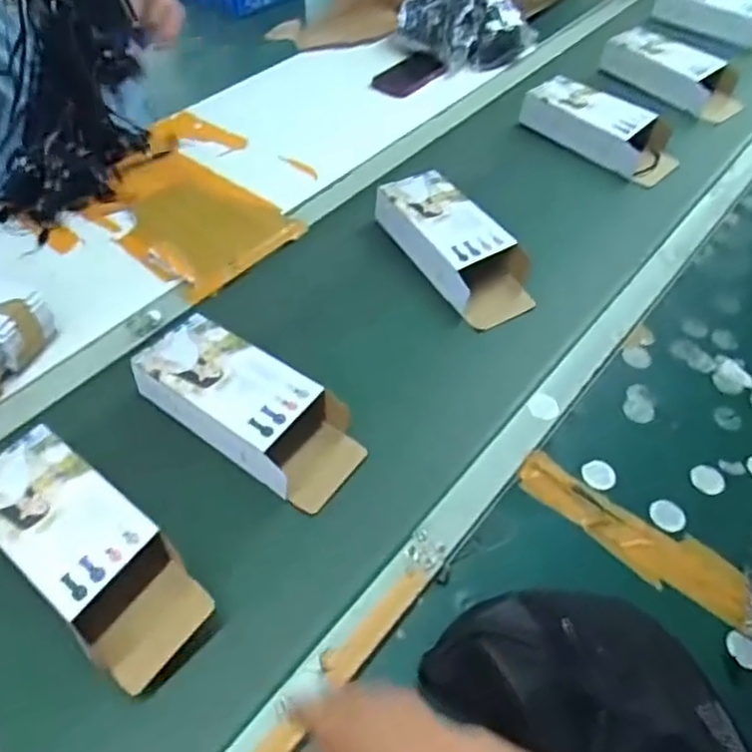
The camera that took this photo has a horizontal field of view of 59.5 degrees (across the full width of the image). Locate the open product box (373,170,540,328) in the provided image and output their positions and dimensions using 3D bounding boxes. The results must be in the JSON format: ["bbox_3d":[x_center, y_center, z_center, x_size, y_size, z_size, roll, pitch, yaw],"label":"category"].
[{"bbox_3d":[0.104,-0.175,0.873,0.111,0.053,0.250,-27,58,-21],"label":"open product box"}]

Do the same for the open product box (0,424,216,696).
[{"bbox_3d":[-0.260,0.155,0.592,0.249,0.068,0.096,36,59,23],"label":"open product box"}]

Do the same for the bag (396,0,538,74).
[{"bbox_3d":[0.166,-0.673,1.240,0.219,0.091,0.194,-18,55,-15],"label":"bag"}]

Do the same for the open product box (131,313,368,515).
[{"bbox_3d":[-0.134,0.033,0.704,0.250,0.055,0.108,30,57,19],"label":"open product box"}]

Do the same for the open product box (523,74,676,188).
[{"bbox_3d":[0.358,-0.404,1.061,0.097,0.066,0.263,-33,60,-24],"label":"open product box"}]

